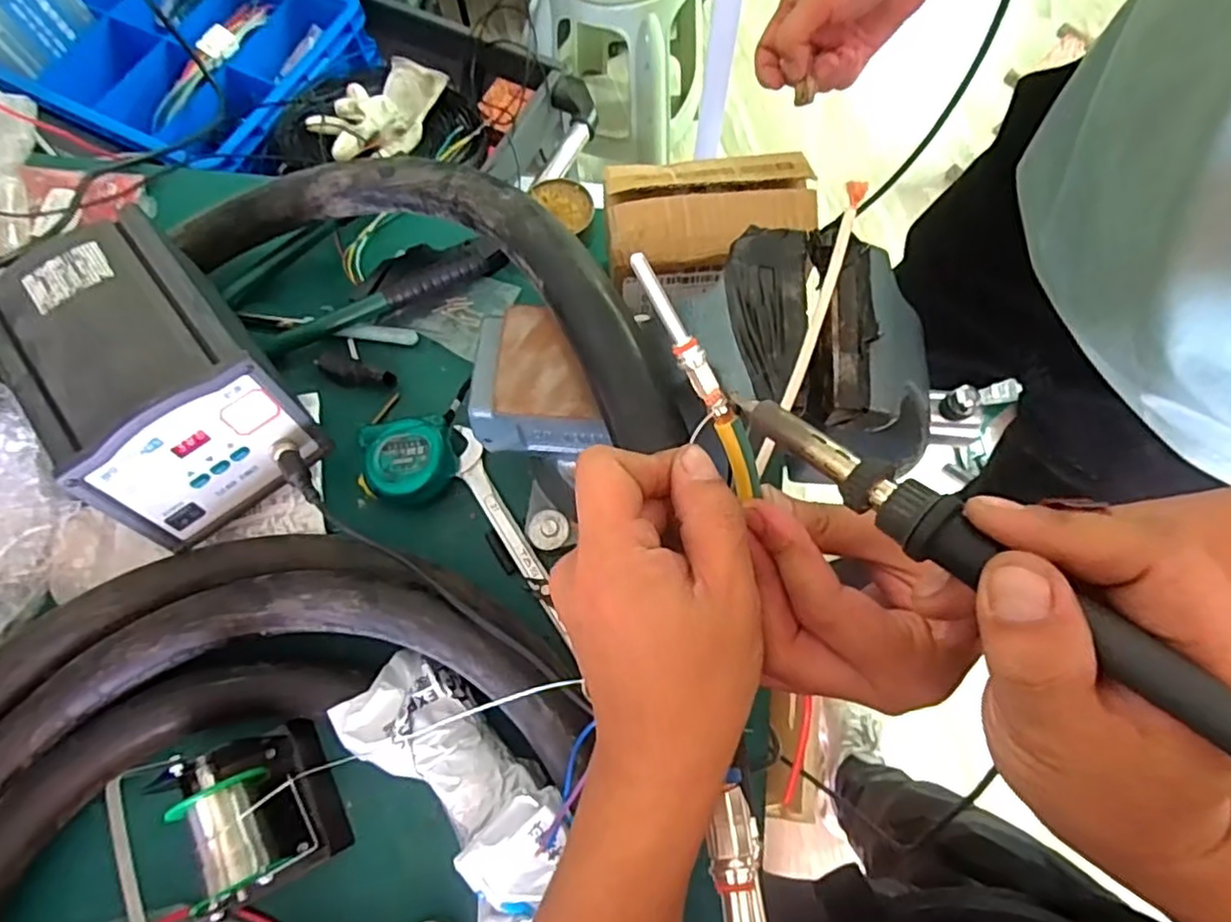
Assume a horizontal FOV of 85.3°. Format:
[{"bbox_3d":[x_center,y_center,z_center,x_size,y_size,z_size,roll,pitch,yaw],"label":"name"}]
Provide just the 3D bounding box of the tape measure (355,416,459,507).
[{"bbox_3d":[-0.155,-0.001,0.499,0.067,0.033,0.067,-2,74,7],"label":"tape measure"}]

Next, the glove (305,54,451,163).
[{"bbox_3d":[-0.262,-0.387,0.743,0.072,0.069,0.166,24,54,9],"label":"glove"}]

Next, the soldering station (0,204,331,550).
[{"bbox_3d":[-0.312,-0.058,0.450,0.130,0.083,0.199,-38,74,-12],"label":"soldering station"}]

